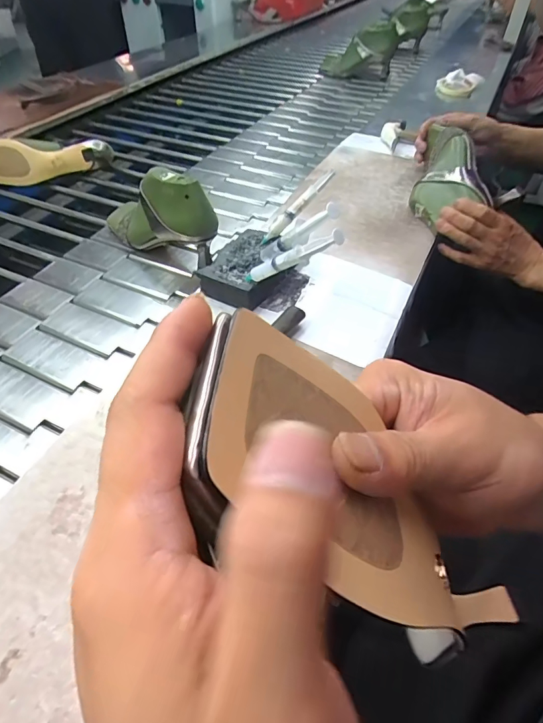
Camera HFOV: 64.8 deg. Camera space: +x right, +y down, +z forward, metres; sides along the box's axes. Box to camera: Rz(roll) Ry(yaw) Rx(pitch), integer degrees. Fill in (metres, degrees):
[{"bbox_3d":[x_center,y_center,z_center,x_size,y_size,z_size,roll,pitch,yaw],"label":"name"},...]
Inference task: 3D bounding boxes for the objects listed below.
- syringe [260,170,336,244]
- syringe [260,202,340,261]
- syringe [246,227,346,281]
[{"bbox_3d":[0.037,-0.210,0.576,0.135,0.023,0.015,-46,57,-2],"label":"syringe"},{"bbox_3d":[0.025,-0.137,0.465,0.018,0.024,0.134,-41,15,-31],"label":"syringe"},{"bbox_3d":[0.018,-0.111,0.463,0.148,0.016,0.011,-11,29,50],"label":"syringe"}]

